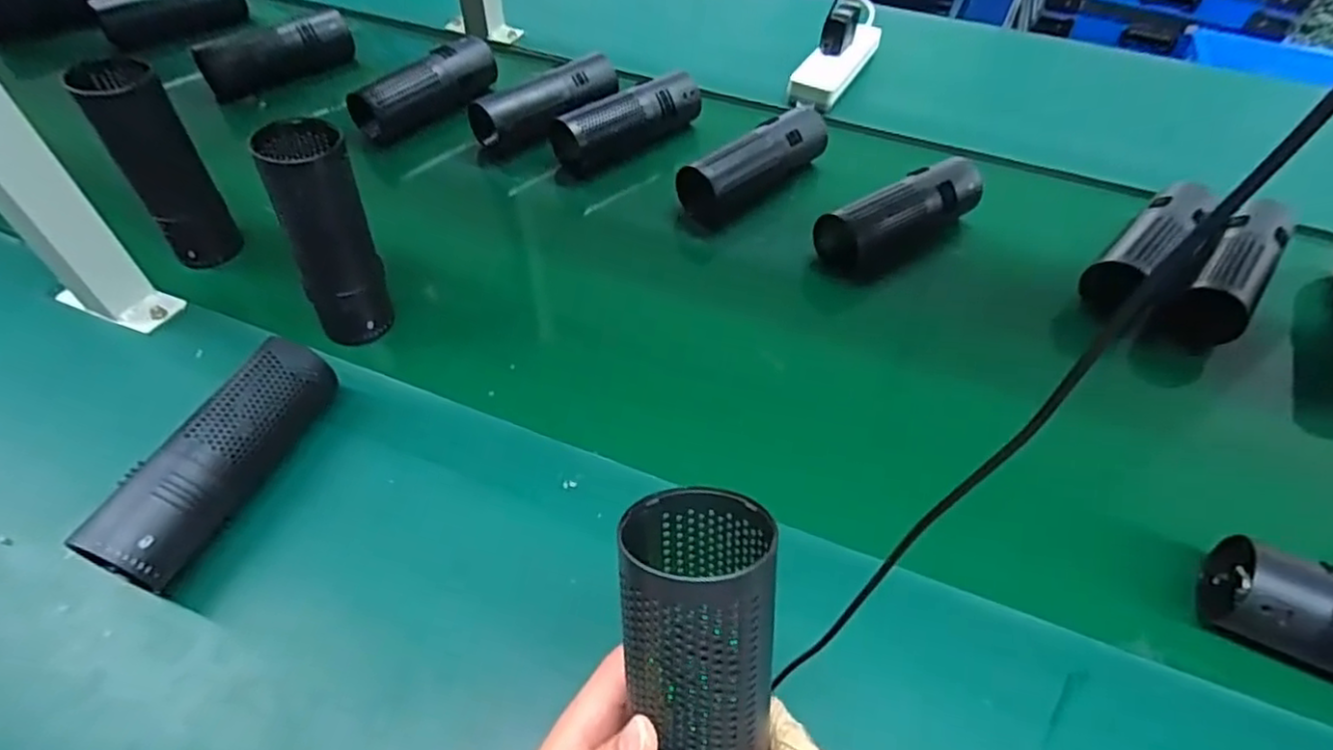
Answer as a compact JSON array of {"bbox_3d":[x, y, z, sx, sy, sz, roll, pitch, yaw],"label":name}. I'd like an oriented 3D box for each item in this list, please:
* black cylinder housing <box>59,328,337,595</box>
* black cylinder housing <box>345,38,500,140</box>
[{"bbox_3d":[-0.273,0.049,0.418,0.046,0.053,0.166,18,55,12],"label":"black cylinder housing"},{"bbox_3d":[-0.264,-0.317,0.743,0.055,0.049,0.181,35,60,23],"label":"black cylinder housing"}]

